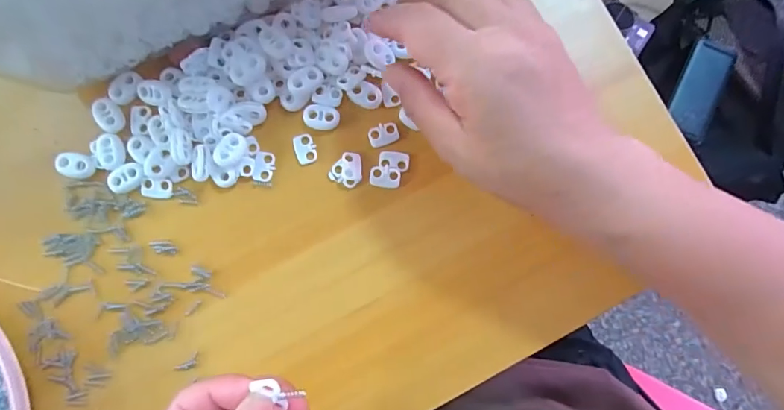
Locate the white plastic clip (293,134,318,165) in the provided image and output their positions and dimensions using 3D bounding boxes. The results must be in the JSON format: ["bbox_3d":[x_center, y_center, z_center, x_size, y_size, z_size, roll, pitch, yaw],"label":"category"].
[{"bbox_3d":[-0.053,-0.035,0.268,0.013,0.004,0.018,-19,85,-3],"label":"white plastic clip"}]

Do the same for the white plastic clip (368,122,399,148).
[{"bbox_3d":[-0.005,-0.044,0.270,0.018,0.004,0.013,-18,85,-3],"label":"white plastic clip"}]

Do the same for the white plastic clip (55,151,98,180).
[{"bbox_3d":[-0.189,-0.024,0.260,0.022,0.004,0.015,11,84,0],"label":"white plastic clip"}]

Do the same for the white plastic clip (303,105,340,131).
[{"bbox_3d":[-0.044,-0.054,0.269,0.022,0.004,0.015,13,84,0],"label":"white plastic clip"}]

